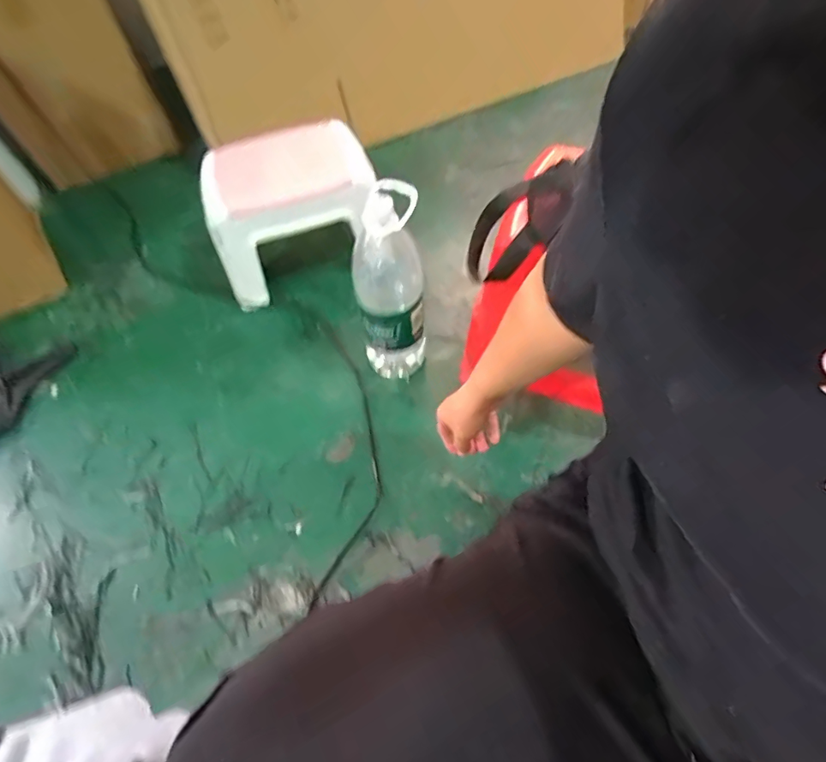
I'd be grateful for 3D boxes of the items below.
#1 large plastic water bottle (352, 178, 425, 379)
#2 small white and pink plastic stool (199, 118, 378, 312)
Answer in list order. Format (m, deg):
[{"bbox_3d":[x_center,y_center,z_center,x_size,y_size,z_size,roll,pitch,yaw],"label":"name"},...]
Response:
[{"bbox_3d":[-0.035,-0.132,0.745,0.096,0.316,0.098,-6,58,2],"label":"large plastic water bottle"},{"bbox_3d":[-0.236,-0.315,0.929,0.287,0.200,0.193,-24,59,-9],"label":"small white and pink plastic stool"}]

